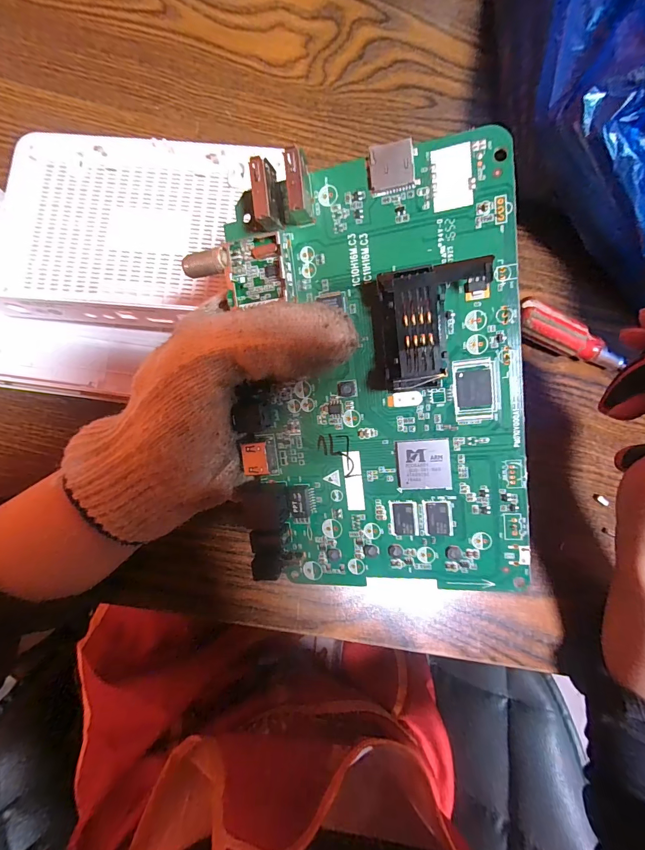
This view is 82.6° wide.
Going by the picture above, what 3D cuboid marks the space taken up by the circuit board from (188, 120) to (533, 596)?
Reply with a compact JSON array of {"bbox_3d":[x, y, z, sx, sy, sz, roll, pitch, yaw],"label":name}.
[{"bbox_3d":[0.016,-0.013,0.138,0.110,0.014,0.161,-6,98,15],"label":"circuit board"}]

